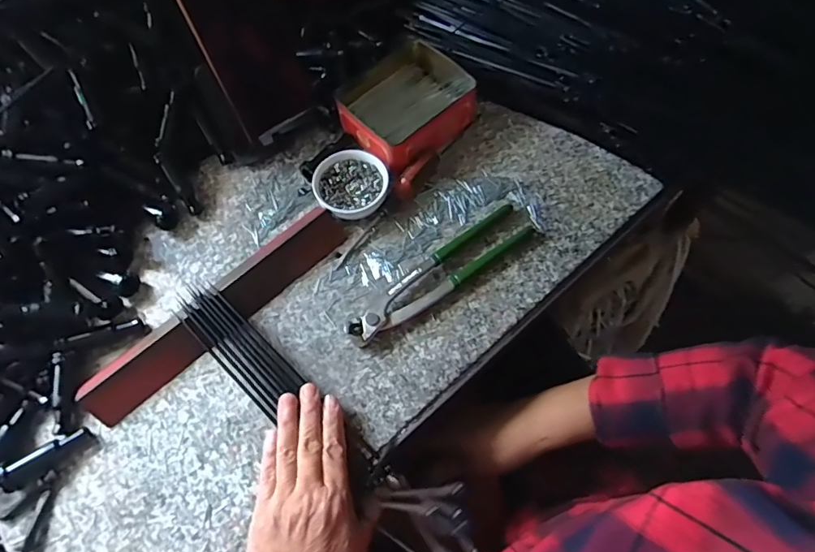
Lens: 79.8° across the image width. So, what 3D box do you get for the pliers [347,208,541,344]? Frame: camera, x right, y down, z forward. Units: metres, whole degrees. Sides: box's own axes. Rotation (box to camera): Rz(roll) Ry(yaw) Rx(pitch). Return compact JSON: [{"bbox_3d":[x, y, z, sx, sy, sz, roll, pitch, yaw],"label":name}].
[{"bbox_3d":[0.029,-0.004,0.448,0.198,0.017,0.043,-35,69,-12],"label":"pliers"}]

